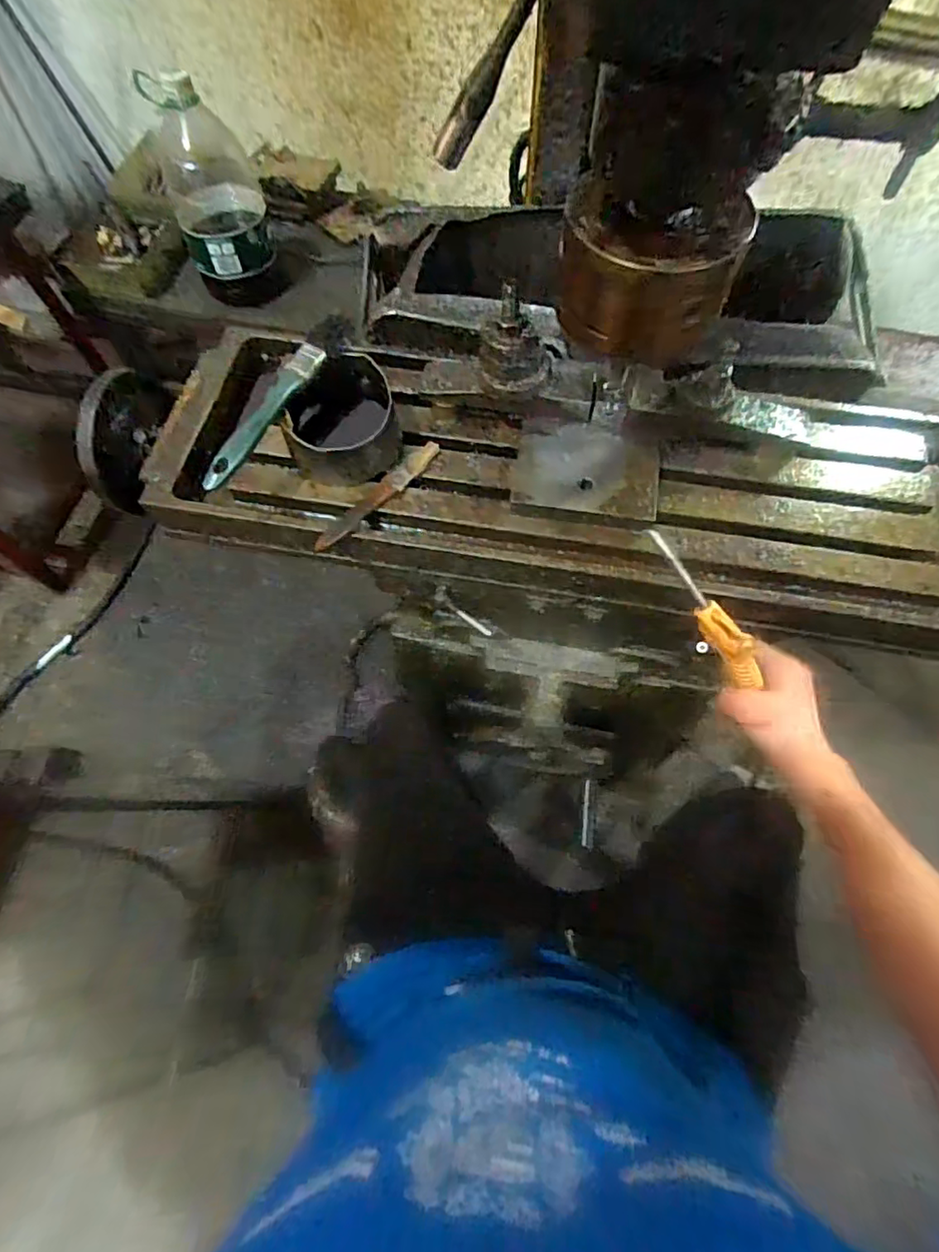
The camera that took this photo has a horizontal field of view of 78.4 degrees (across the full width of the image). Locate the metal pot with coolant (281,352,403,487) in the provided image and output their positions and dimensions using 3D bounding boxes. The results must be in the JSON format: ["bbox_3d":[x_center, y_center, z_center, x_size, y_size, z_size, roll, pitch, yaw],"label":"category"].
[{"bbox_3d":[-0.120,-0.198,0.541,0.099,0.070,0.124,-9,67,-4],"label":"metal pot with coolant"}]

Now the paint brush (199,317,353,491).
[{"bbox_3d":[-0.161,-0.204,0.504,0.032,0.031,0.216,22,68,9],"label":"paint brush"}]

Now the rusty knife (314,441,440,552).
[{"bbox_3d":[-0.084,-0.120,0.534,0.146,0.016,0.025,-39,72,-16],"label":"rusty knife"}]

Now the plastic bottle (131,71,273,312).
[{"bbox_3d":[-0.485,-0.812,1.119,0.166,0.389,0.149,-20,68,-8],"label":"plastic bottle"}]

